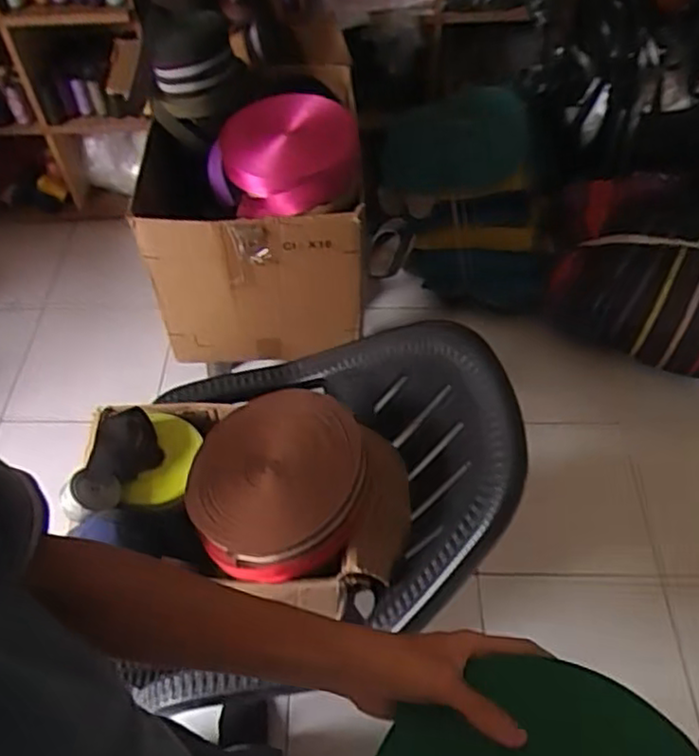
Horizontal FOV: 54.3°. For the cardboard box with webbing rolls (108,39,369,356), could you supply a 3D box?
[{"bbox_3d":[-0.159,-0.292,1.204,0.351,0.398,0.358,-3,53,-1],"label":"cardboard box with webbing rolls"}]

